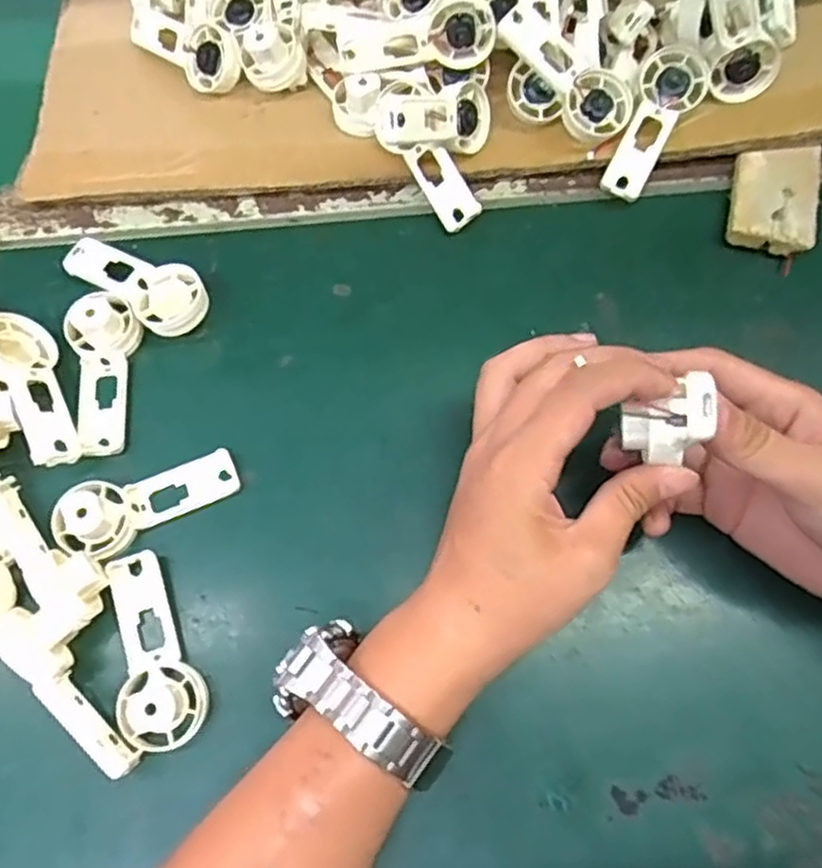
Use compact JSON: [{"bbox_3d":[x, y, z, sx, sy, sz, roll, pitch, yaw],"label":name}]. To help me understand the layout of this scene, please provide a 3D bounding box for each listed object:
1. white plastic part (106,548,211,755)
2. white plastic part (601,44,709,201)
[{"bbox_3d":[-0.128,0.103,0.345,0.037,0.027,0.094,-22,72,-7],"label":"white plastic part"},{"bbox_3d":[0.146,-0.187,0.430,0.036,0.011,0.093,27,91,10],"label":"white plastic part"}]

